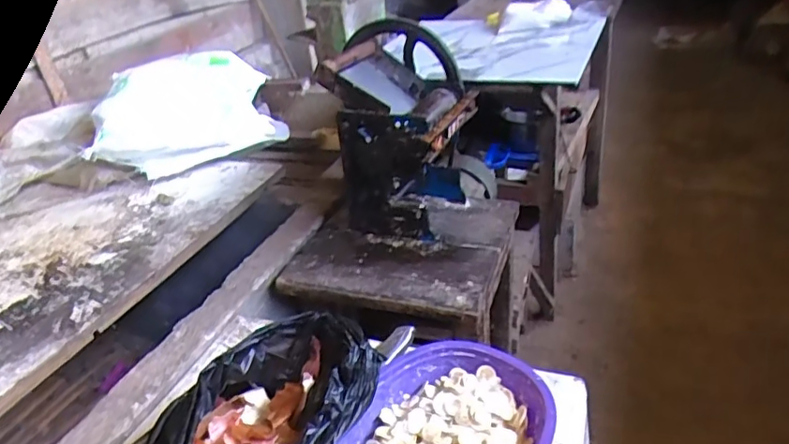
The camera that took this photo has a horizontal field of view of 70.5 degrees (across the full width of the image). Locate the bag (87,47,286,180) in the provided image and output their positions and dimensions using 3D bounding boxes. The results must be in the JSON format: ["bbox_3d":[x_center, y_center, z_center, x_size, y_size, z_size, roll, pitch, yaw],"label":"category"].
[{"bbox_3d":[-0.537,-0.293,1.461,0.435,0.223,0.384,-18,30,-19],"label":"bag"}]

